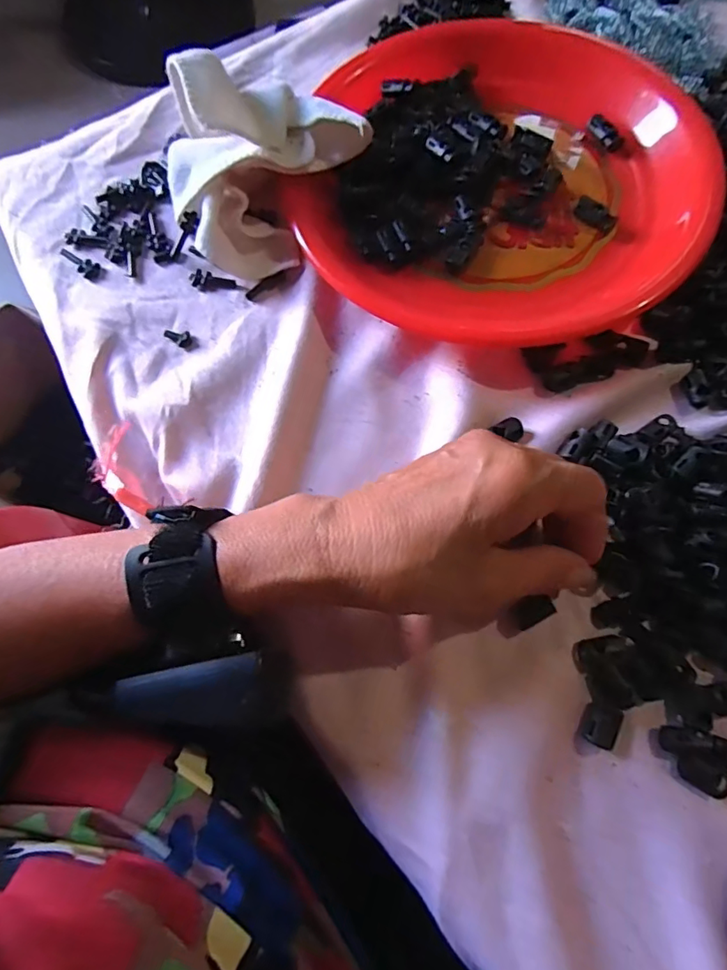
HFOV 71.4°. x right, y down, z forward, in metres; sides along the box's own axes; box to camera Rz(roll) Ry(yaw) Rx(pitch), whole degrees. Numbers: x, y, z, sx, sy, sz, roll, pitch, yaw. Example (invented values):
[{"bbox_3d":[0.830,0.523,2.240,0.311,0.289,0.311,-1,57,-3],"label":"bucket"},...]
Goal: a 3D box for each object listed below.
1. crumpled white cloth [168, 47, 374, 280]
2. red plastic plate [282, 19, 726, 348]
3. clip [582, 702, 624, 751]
[{"bbox_3d":[-0.066,-0.195,0.299,0.100,0.069,0.117,27,76,9],"label":"crumpled white cloth"},{"bbox_3d":[0.091,-0.204,0.323,0.239,0.026,0.245,0,73,2],"label":"red plastic plate"},{"bbox_3d":[0.113,0.113,0.238,0.015,0.006,0.019,20,75,7],"label":"clip"}]

